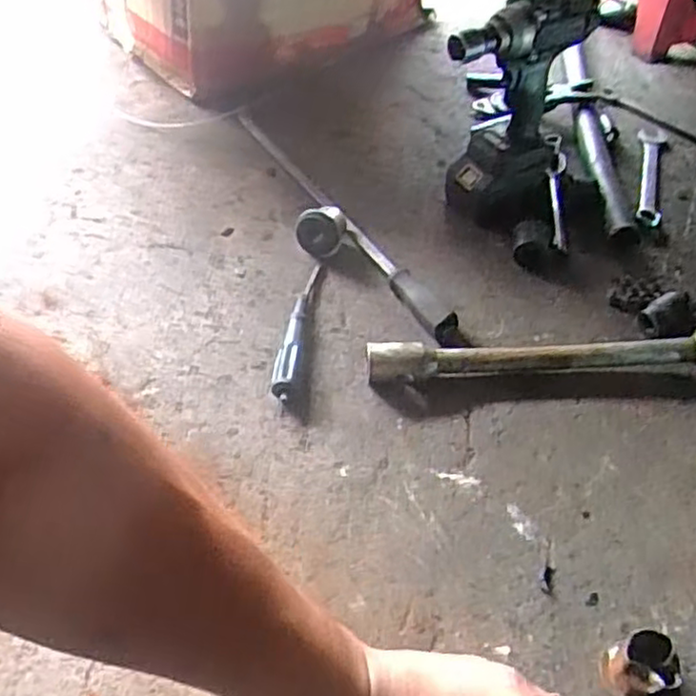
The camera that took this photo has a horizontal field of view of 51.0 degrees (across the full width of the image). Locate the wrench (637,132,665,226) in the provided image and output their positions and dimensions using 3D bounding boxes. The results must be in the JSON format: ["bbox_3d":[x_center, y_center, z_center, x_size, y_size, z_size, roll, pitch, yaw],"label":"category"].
[{"bbox_3d":[0.401,-0.231,0.974,0.037,0.012,0.227,15,48,11],"label":"wrench"}]

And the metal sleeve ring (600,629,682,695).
[{"bbox_3d":[0.208,0.228,0.522,0.043,0.037,0.041,2,47,-2],"label":"metal sleeve ring"}]

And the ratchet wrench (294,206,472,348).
[{"bbox_3d":[0.039,-0.087,0.809,0.247,0.043,0.066,37,55,27],"label":"ratchet wrench"}]

